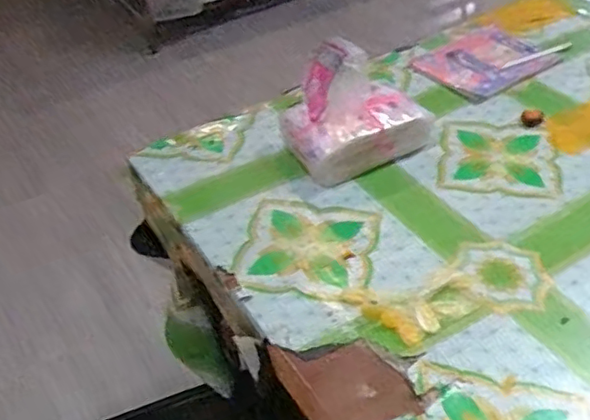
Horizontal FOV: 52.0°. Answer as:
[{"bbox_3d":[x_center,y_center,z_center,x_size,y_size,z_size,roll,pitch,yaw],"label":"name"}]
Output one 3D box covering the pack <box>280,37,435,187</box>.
[{"bbox_3d":[0.082,-0.136,0.772,0.187,0.143,0.109,-21,44,-17],"label":"pack"}]

